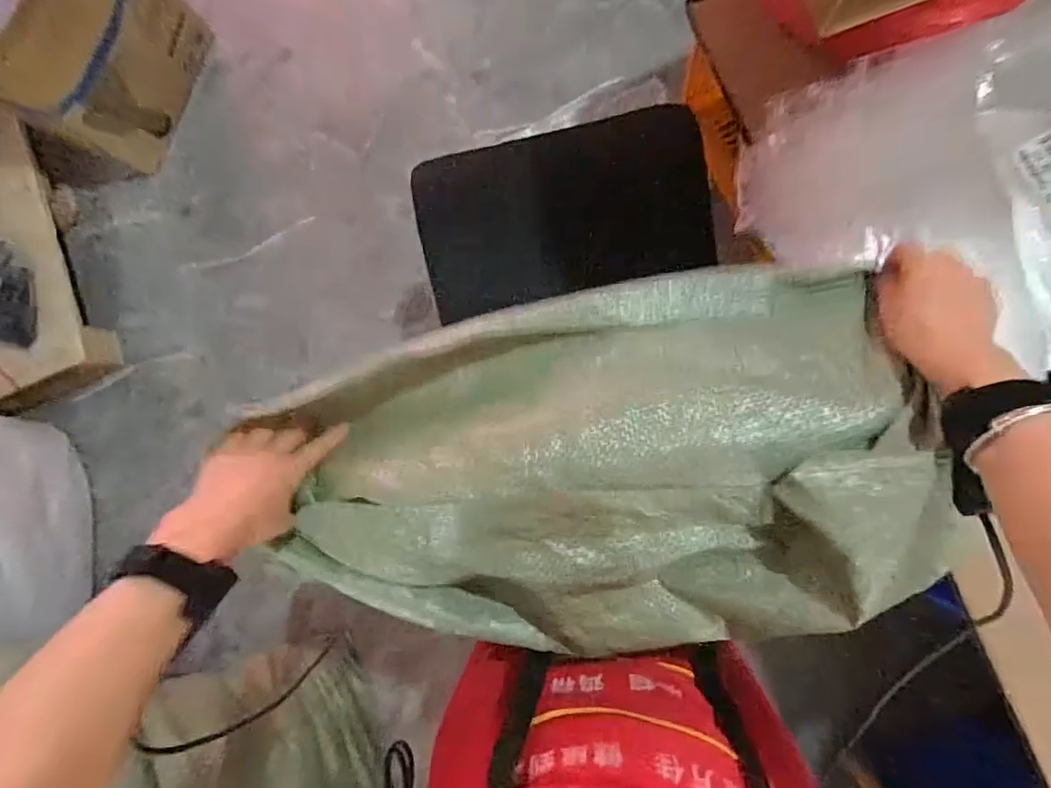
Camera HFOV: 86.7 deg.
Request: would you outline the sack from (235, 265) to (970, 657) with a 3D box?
[{"bbox_3d":[0.047,0.056,0.424,0.437,0.120,0.286,-2,86,6],"label":"sack"}]

